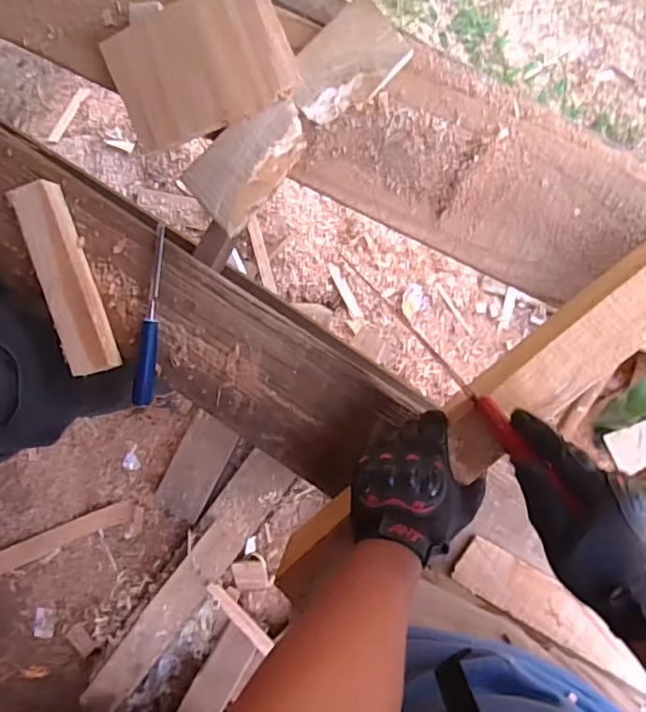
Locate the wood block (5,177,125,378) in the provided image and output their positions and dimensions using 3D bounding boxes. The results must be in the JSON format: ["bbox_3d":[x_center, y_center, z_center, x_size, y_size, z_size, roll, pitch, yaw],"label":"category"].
[{"bbox_3d":[-0.317,-0.094,0.679,0.054,0.038,0.234,-18,90,8],"label":"wood block"}]

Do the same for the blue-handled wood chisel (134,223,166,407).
[{"bbox_3d":[-0.215,-0.050,0.688,0.023,0.022,0.228,7,93,7],"label":"blue-handled wood chisel"}]

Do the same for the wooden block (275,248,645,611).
[{"bbox_3d":[0.170,0.057,0.540,0.547,0.033,0.070,-40,87,8],"label":"wooden block"}]

